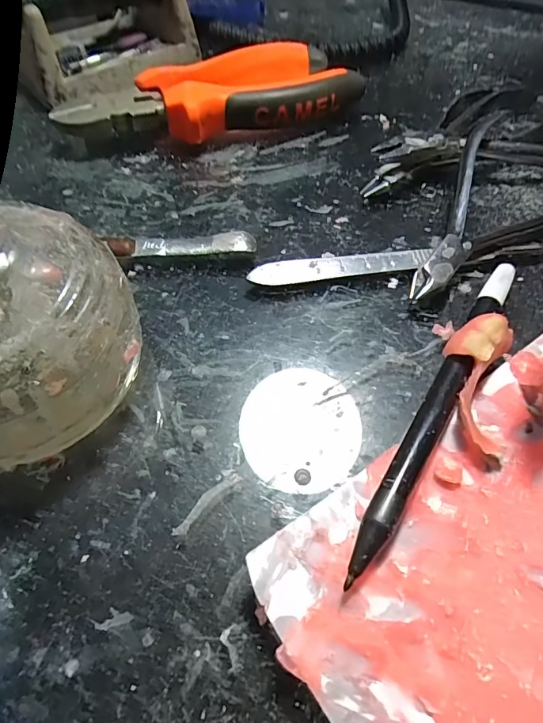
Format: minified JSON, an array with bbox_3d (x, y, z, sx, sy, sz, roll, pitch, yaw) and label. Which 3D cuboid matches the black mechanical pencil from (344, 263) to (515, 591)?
[{"bbox_3d":[0.056,0.010,0.148,0.009,0.010,0.133,29,60,17],"label":"black mechanical pencil"}]

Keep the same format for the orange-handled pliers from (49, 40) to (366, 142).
[{"bbox_3d":[-0.029,-0.140,0.242,0.152,0.026,0.054,-13,57,-10],"label":"orange-handled pliers"}]

